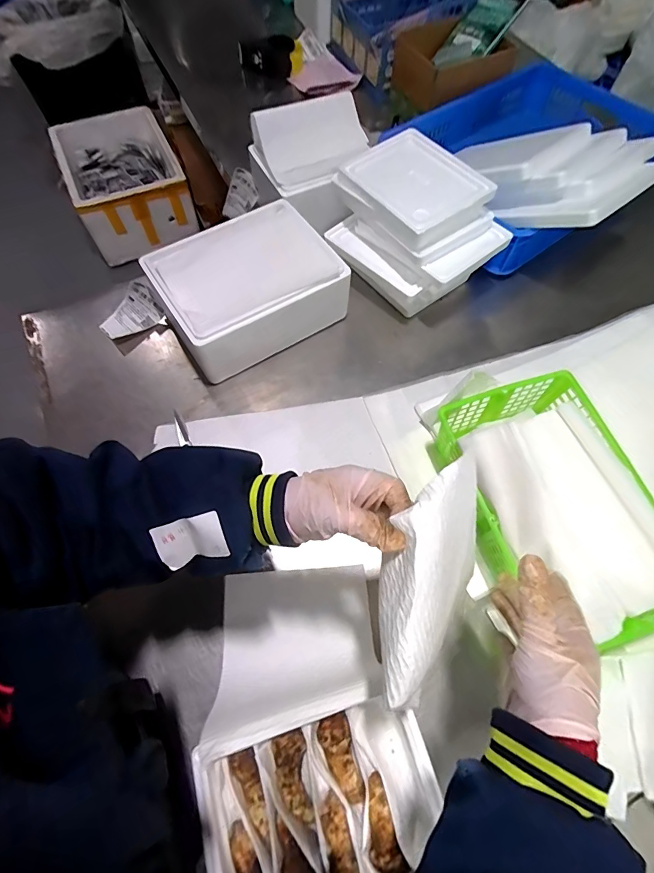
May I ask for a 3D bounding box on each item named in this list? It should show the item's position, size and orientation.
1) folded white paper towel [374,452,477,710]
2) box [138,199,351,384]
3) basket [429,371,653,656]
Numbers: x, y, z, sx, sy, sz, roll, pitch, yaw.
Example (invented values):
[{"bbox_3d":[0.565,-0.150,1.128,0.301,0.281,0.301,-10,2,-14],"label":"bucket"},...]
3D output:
[{"bbox_3d":[0.086,0.113,0.341,0.077,0.067,0.189,17,82,7],"label":"folded white paper towel"},{"bbox_3d":[-0.146,-0.284,0.770,0.310,0.110,0.244,-32,70,-15],"label":"box"},{"bbox_3d":[0.316,0.097,0.586,0.225,0.103,0.345,-16,66,-8],"label":"basket"}]

